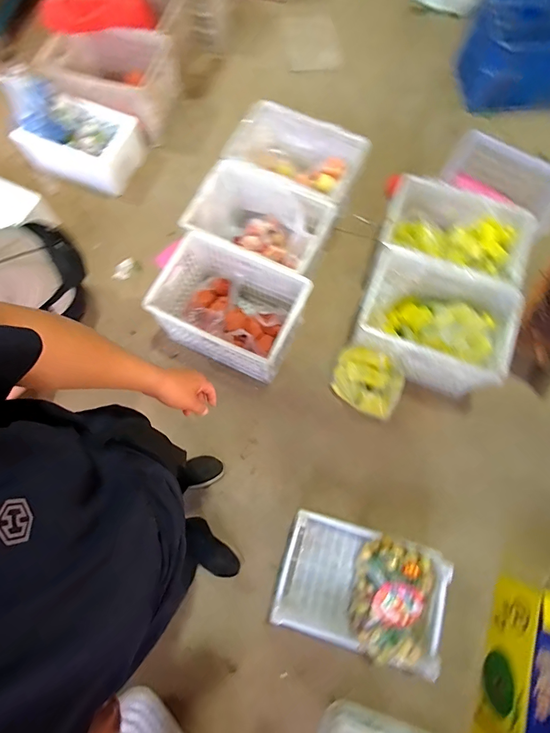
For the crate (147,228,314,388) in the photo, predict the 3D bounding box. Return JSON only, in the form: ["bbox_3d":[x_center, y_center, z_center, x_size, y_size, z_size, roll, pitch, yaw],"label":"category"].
[{"bbox_3d":[-0.163,-0.214,1.411,0.488,0.261,0.360,27,75,7],"label":"crate"}]

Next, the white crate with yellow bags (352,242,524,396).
[{"bbox_3d":[0.560,-0.152,1.381,0.504,0.277,0.382,19,74,5],"label":"white crate with yellow bags"}]

